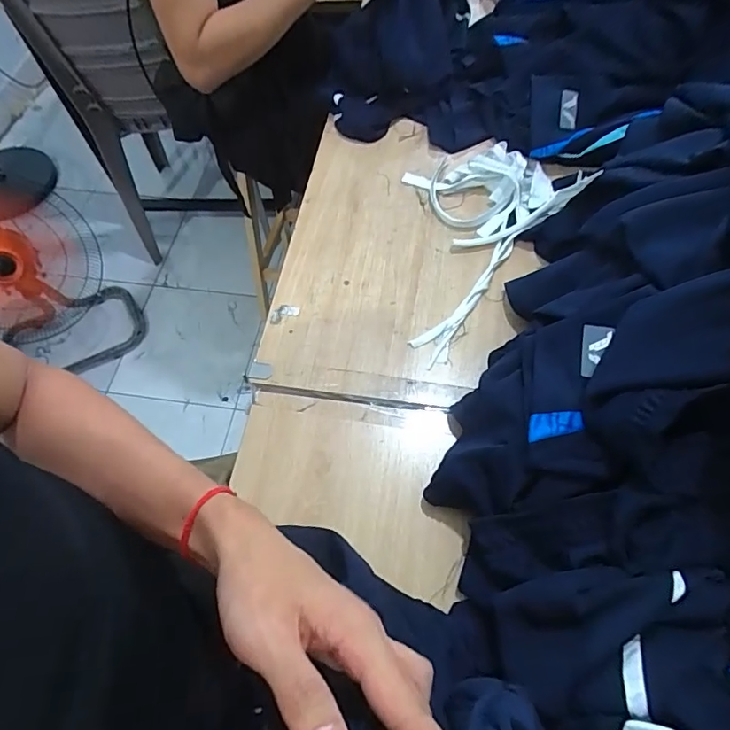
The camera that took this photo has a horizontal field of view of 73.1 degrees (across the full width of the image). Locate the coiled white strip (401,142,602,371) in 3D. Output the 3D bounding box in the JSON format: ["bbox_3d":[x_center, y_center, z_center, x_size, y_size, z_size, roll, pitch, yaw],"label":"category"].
[{"bbox_3d":[0.117,-0.195,0.668,0.236,0.050,0.348,39,69,21],"label":"coiled white strip"}]

